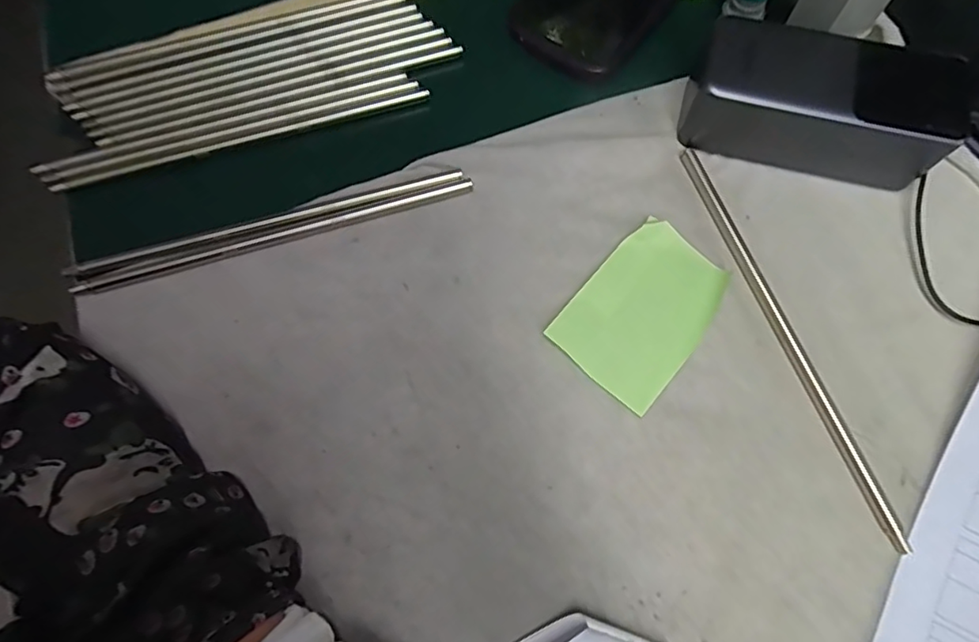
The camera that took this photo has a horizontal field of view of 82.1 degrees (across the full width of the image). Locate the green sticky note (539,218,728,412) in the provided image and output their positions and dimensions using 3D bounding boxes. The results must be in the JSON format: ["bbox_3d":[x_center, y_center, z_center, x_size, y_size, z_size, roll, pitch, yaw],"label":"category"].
[{"bbox_3d":[0.081,-0.006,0.292,0.063,0.007,0.089,40,77,14],"label":"green sticky note"}]

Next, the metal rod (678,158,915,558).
[{"bbox_3d":[0.152,0.004,0.290,0.010,0.005,0.223,-19,72,-5],"label":"metal rod"}]

